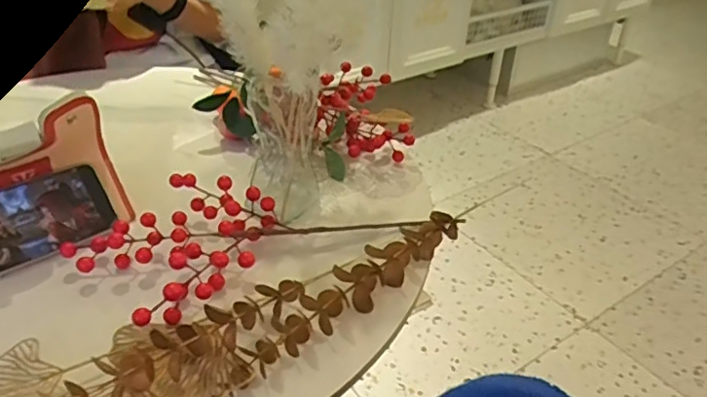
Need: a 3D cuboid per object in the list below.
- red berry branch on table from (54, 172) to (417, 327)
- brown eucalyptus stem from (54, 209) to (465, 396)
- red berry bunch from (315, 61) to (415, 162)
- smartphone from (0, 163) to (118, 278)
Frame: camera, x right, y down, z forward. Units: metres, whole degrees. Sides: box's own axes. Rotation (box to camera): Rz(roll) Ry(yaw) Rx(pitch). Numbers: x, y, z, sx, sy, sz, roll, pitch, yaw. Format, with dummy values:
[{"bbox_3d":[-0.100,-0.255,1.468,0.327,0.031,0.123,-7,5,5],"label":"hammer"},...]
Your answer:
[{"bbox_3d":[-0.107,0.016,0.565,0.302,0.048,0.172,-20,41,-28],"label":"red berry branch on table"},{"bbox_3d":[-0.067,0.085,0.479,0.387,0.031,0.091,-23,42,-31],"label":"brown eucalyptus stem"},{"bbox_3d":[0.006,-0.107,0.743,0.100,0.058,0.164,-5,36,-10],"label":"red berry bunch"},{"bbox_3d":[-0.296,0.024,0.533,0.149,0.016,0.082,-27,85,-34],"label":"smartphone"}]

